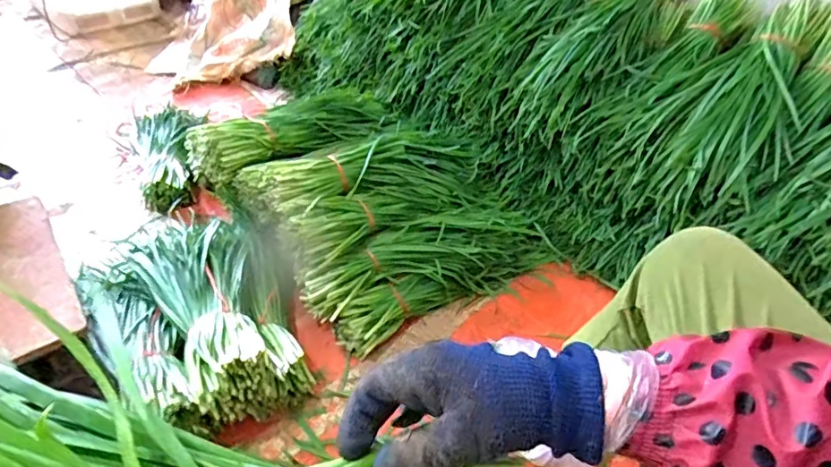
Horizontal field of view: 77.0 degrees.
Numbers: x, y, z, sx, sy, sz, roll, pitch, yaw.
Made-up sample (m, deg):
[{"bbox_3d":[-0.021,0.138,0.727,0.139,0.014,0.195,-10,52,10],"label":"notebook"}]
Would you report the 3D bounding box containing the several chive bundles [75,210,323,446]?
[{"bbox_3d":[-0.367,0.124,0.886,0.305,0.141,0.444,-19,44,-23],"label":"several chive bundles"}]

